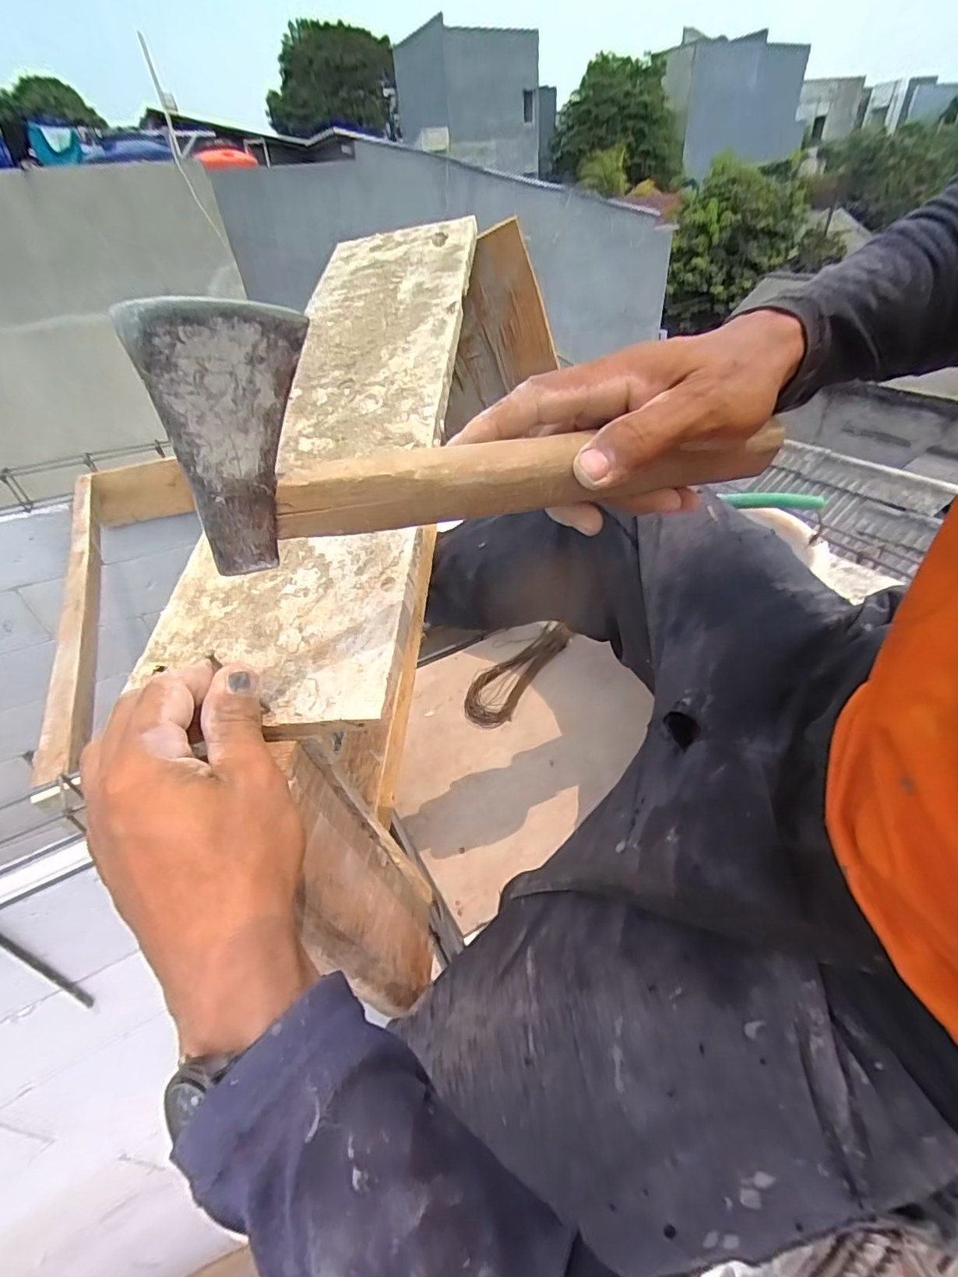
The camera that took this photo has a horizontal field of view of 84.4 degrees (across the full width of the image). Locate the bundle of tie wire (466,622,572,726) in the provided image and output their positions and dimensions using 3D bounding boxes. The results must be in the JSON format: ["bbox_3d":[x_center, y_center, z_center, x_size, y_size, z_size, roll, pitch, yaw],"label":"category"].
[{"bbox_3d":[0.053,0.042,0.749,0.072,0.013,0.225,20,45,27],"label":"bundle of tie wire"}]

